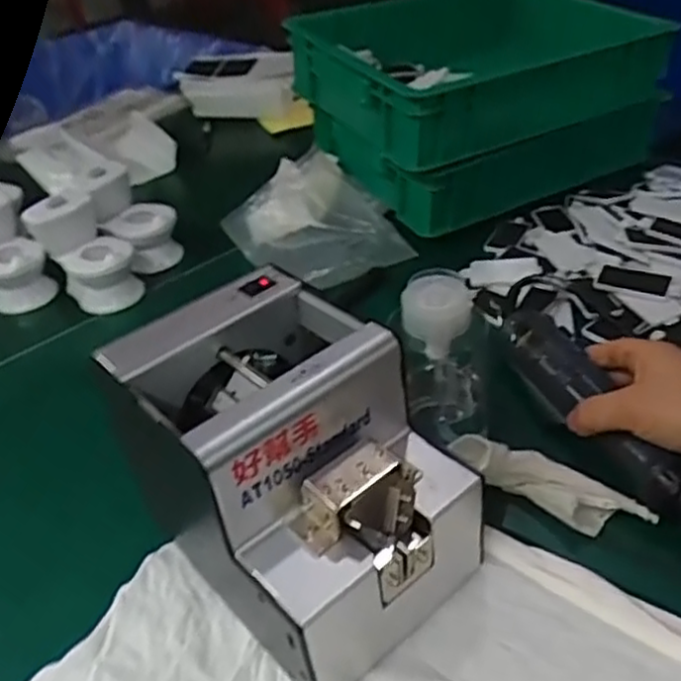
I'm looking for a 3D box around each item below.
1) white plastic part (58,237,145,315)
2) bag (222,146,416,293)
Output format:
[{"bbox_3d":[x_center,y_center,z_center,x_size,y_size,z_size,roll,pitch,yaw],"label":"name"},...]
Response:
[{"bbox_3d":[-0.235,-0.066,0.701,0.067,0.053,0.064,-21,38,-17],"label":"white plastic part"},{"bbox_3d":[-0.030,-0.129,0.736,0.152,0.058,0.193,-21,38,-17],"label":"bag"}]

